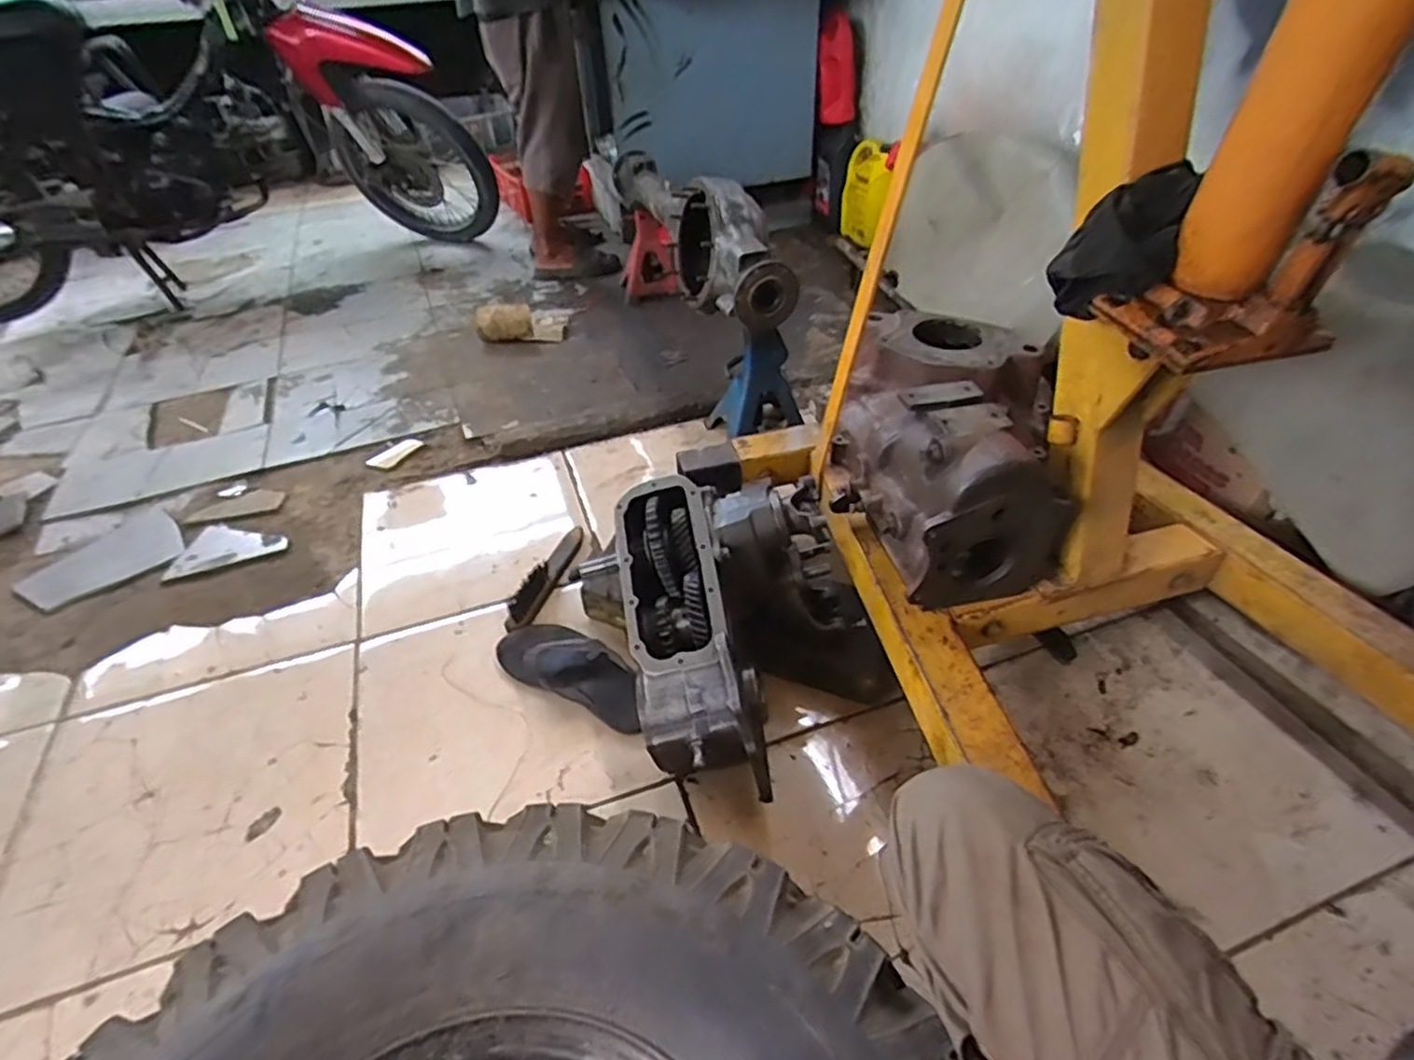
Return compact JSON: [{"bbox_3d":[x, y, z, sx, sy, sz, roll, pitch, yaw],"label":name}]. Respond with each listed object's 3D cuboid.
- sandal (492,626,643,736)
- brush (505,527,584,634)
[{"bbox_3d":[-0.202,0.203,1.038,0.252,0.054,0.111,24,48,25],"label":"sandal"},{"bbox_3d":[-0.274,0.077,1.207,0.040,0.045,0.243,15,45,17],"label":"brush"}]

